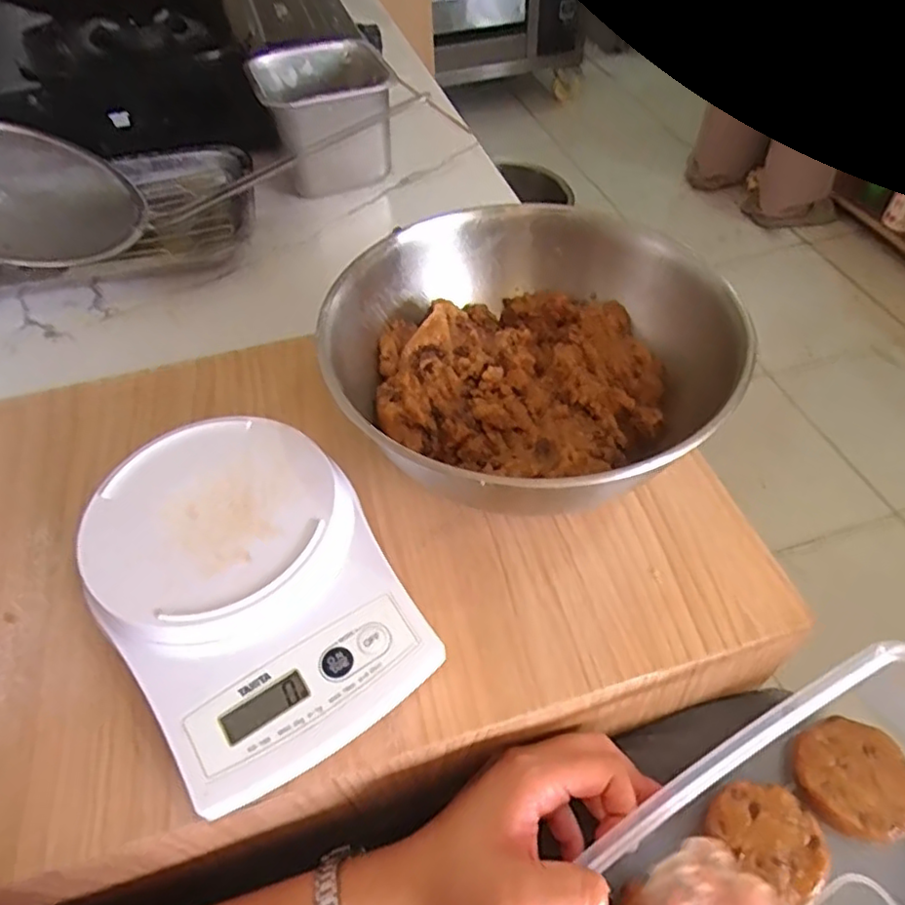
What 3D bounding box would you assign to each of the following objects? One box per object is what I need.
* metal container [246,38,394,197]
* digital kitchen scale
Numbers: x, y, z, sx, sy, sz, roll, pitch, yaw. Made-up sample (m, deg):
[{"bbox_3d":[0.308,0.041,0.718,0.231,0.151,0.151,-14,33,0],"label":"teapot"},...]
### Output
[{"bbox_3d":[-0.112,-0.298,0.583,0.113,0.086,0.116,-15,52,-10],"label":"metal container"},{"bbox_3d":[-0.101,0.061,0.321,0.128,0.043,0.185,-33,56,-22],"label":"digital kitchen scale"}]

